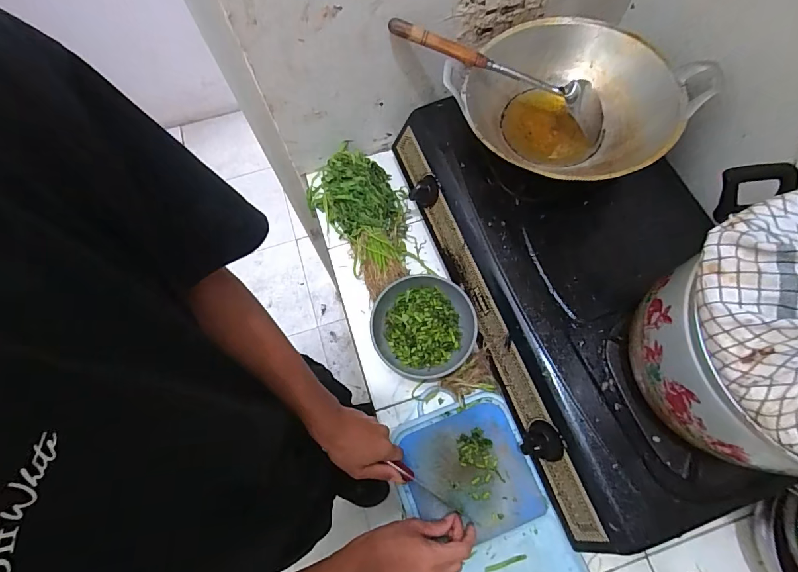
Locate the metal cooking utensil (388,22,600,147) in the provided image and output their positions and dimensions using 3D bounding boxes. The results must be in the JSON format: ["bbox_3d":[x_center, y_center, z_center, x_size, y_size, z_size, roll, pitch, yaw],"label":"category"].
[{"bbox_3d":[0.151,-0.301,0.574,0.342,0.050,0.061,19,70,-8],"label":"metal cooking utensil"}]

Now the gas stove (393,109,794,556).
[{"bbox_3d":[0.260,-0.035,0.583,0.329,0.121,0.669,-21,70,-6],"label":"gas stove"}]

